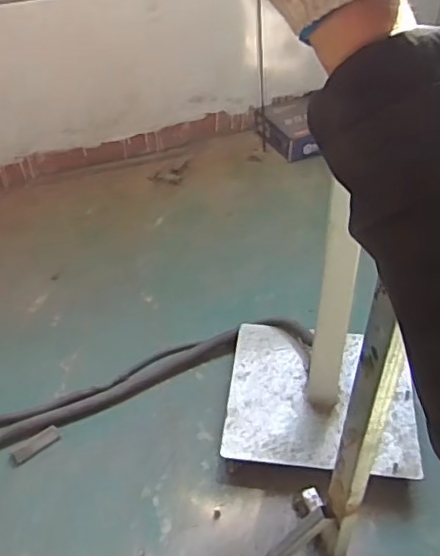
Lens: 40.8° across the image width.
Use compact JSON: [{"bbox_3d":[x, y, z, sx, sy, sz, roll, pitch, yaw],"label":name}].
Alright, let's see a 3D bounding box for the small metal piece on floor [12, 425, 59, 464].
[{"bbox_3d":[-0.383,0.350,1.238,0.100,0.012,0.034,-36,67,-24],"label":"small metal piece on floor"}]

